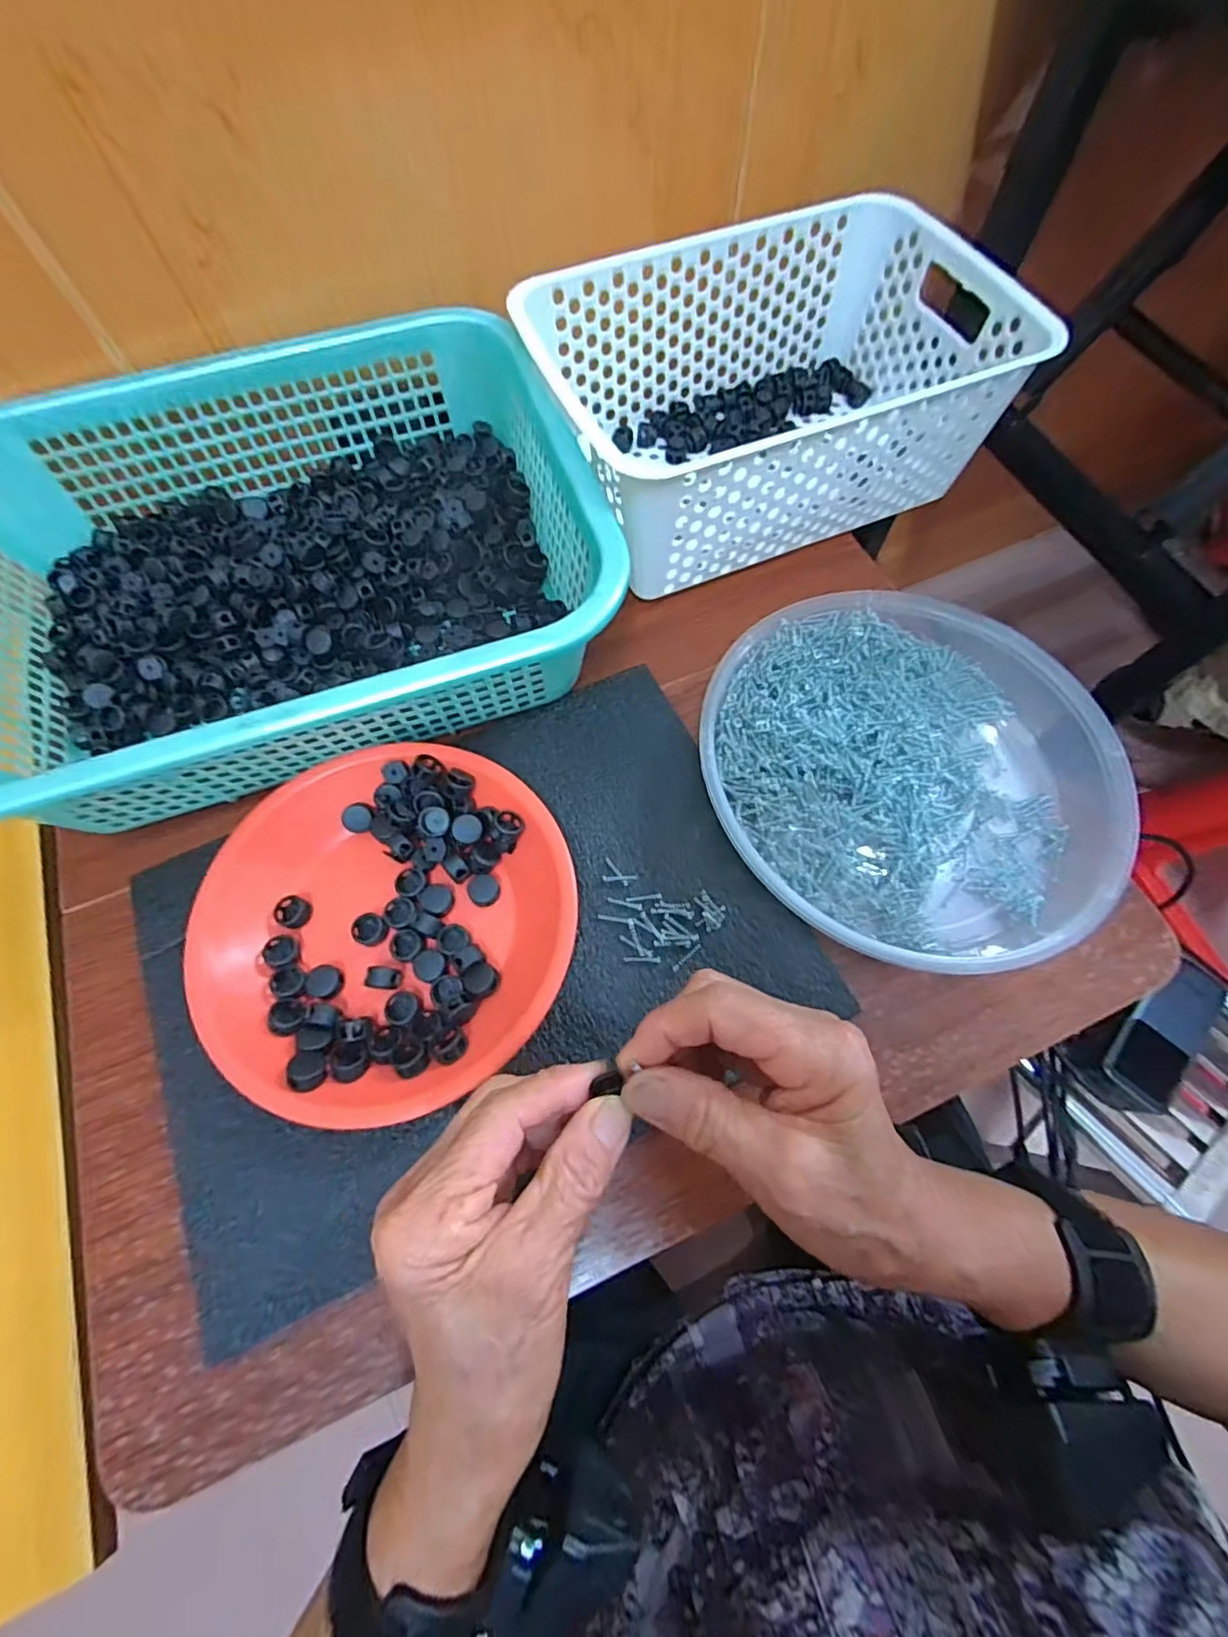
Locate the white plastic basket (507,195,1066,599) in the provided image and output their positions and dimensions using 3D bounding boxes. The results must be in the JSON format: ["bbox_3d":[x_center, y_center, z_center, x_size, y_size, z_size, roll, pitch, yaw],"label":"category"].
[{"bbox_3d":[0.110,-0.306,0.425,0.289,0.106,0.206,-24,70,-8],"label":"white plastic basket"}]

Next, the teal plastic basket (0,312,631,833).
[{"bbox_3d":[-0.208,-0.159,0.374,0.377,0.097,0.289,-19,69,-6],"label":"teal plastic basket"}]

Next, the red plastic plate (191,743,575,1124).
[{"bbox_3d":[-0.120,0.051,0.315,0.189,0.026,0.188,0,69,1],"label":"red plastic plate"}]

